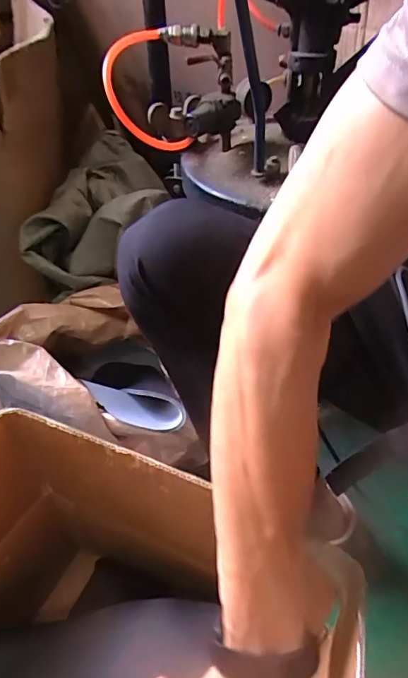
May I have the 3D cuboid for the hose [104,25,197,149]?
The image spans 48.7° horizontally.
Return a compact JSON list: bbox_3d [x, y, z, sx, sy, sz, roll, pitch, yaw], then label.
[{"bbox_3d":[-0.062,-0.306,0.560,0.069,0.129,0.121,26,51,26],"label":"hose"}]

